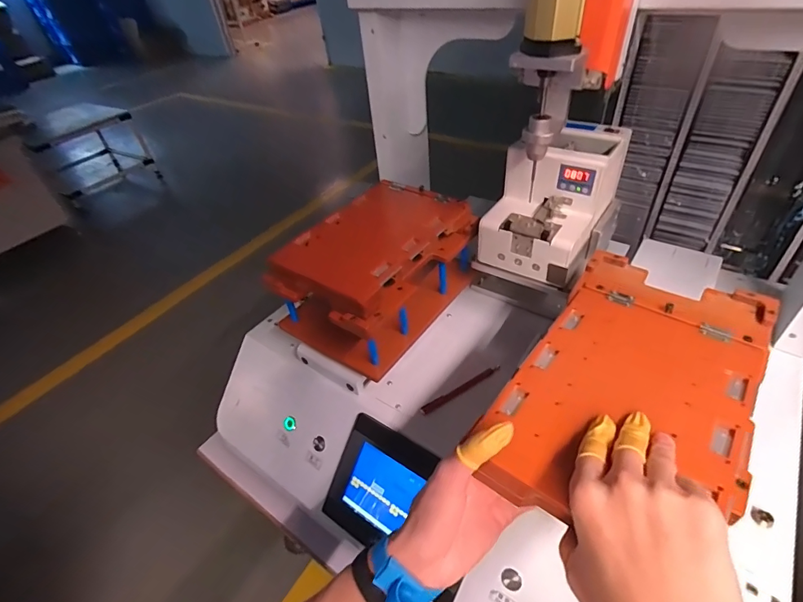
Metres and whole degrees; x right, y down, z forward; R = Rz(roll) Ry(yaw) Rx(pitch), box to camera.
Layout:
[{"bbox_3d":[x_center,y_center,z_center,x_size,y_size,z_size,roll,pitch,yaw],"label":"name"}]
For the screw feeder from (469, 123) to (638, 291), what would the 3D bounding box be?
[{"bbox_3d":[0.217,-0.139,0.595,0.145,0.154,0.184,23,50,29],"label":"screw feeder"}]

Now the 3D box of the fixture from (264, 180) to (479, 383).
[{"bbox_3d":[-0.027,-0.045,0.621,0.172,0.147,0.256,26,51,31],"label":"fixture"}]

